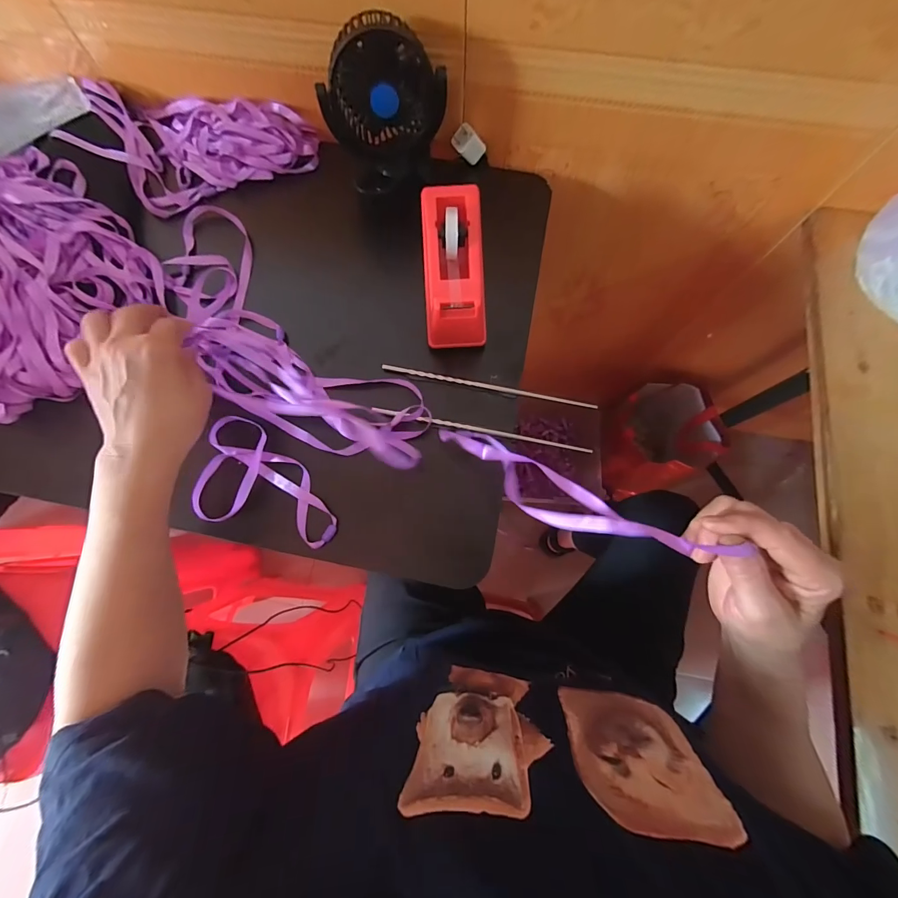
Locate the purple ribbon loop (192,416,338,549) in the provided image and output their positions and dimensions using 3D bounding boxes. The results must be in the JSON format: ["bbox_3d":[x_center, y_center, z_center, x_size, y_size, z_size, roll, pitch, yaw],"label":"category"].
[{"bbox_3d":[-0.171,0.029,0.373,0.148,0.009,0.100,13,76,4],"label":"purple ribbon loop"}]

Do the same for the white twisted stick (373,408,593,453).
[{"bbox_3d":[0.031,-0.019,0.385,0.218,0.009,0.007,11,75,4],"label":"white twisted stick"}]

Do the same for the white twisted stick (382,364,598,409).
[{"bbox_3d":[0.039,-0.064,0.396,0.220,0.004,0.006,12,75,4],"label":"white twisted stick"}]

